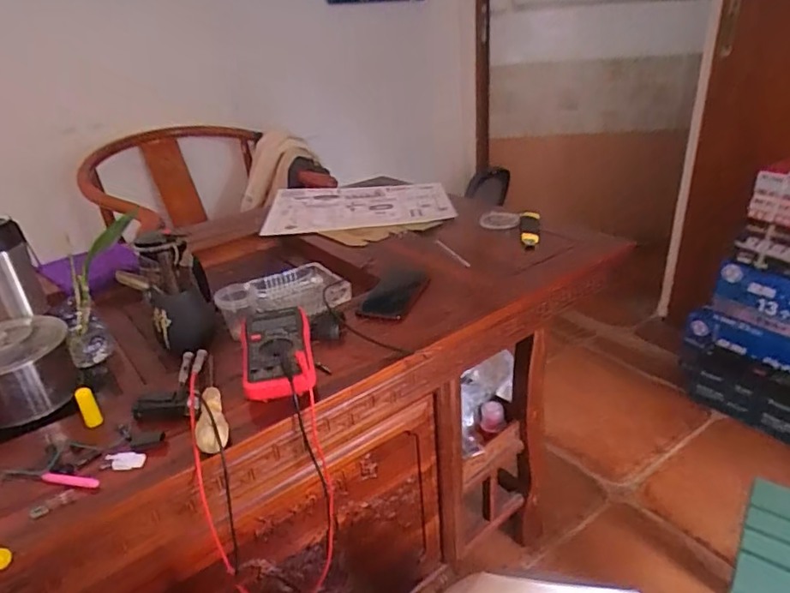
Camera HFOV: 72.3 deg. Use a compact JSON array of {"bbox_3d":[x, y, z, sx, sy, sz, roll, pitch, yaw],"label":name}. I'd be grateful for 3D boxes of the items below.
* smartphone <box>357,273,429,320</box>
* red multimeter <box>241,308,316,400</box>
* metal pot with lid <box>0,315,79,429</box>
[{"bbox_3d":[0.001,-0.006,0.895,0.087,0.005,0.177,6,30,20],"label":"smartphone"},{"bbox_3d":[-0.157,0.071,0.721,0.092,0.042,0.189,-9,28,-8],"label":"red multimeter"},{"bbox_3d":[-0.504,0.093,0.717,0.124,0.100,0.139,19,36,38],"label":"metal pot with lid"}]

